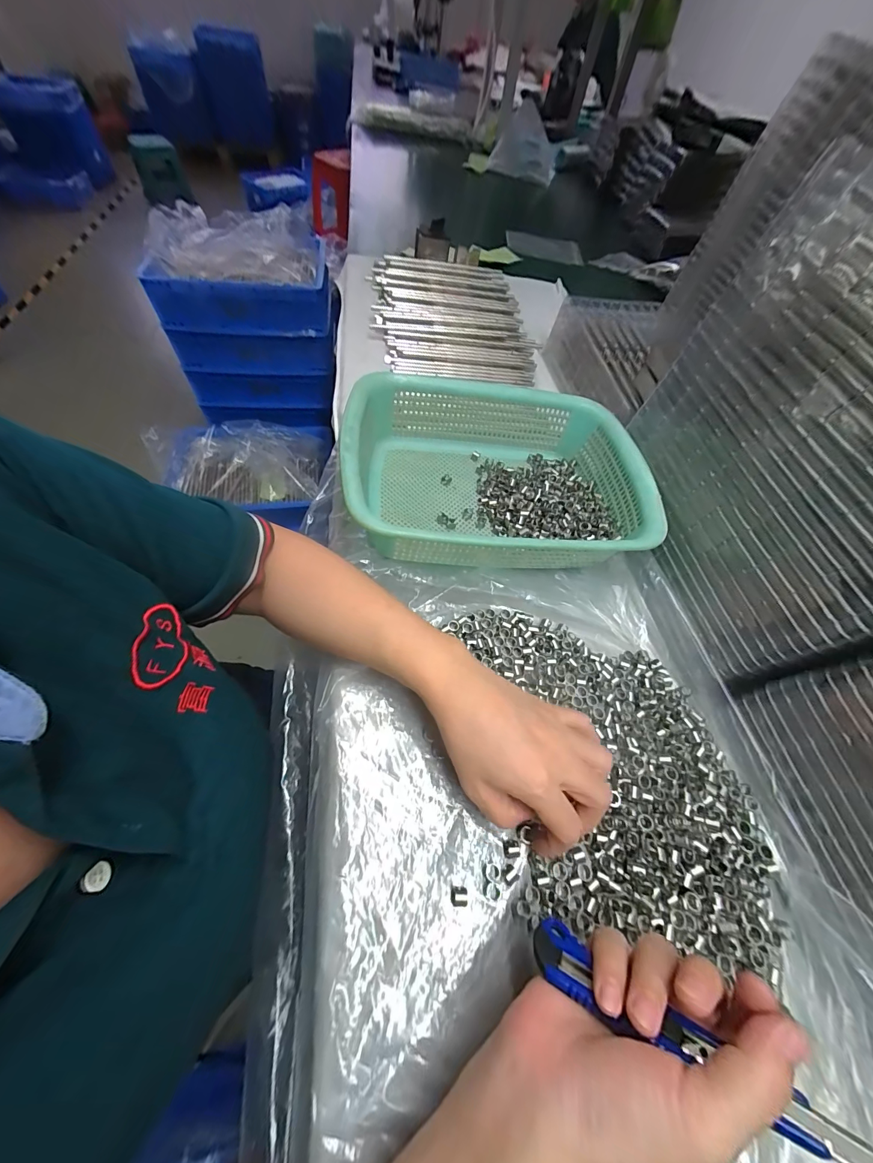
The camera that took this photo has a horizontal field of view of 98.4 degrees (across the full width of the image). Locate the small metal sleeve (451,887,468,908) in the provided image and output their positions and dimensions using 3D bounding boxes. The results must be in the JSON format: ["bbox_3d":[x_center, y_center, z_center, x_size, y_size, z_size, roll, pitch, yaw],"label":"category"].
[{"bbox_3d":[0.015,0.204,0.242,0.010,0.007,0.011,3,59,-3],"label":"small metal sleeve"}]

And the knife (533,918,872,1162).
[{"bbox_3d":[0.114,0.203,0.167,0.143,0.018,0.024,7,54,31],"label":"knife"}]

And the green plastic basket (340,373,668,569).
[{"bbox_3d":[0.063,-0.112,0.391,0.299,0.087,0.225,-1,59,-5],"label":"green plastic basket"}]

